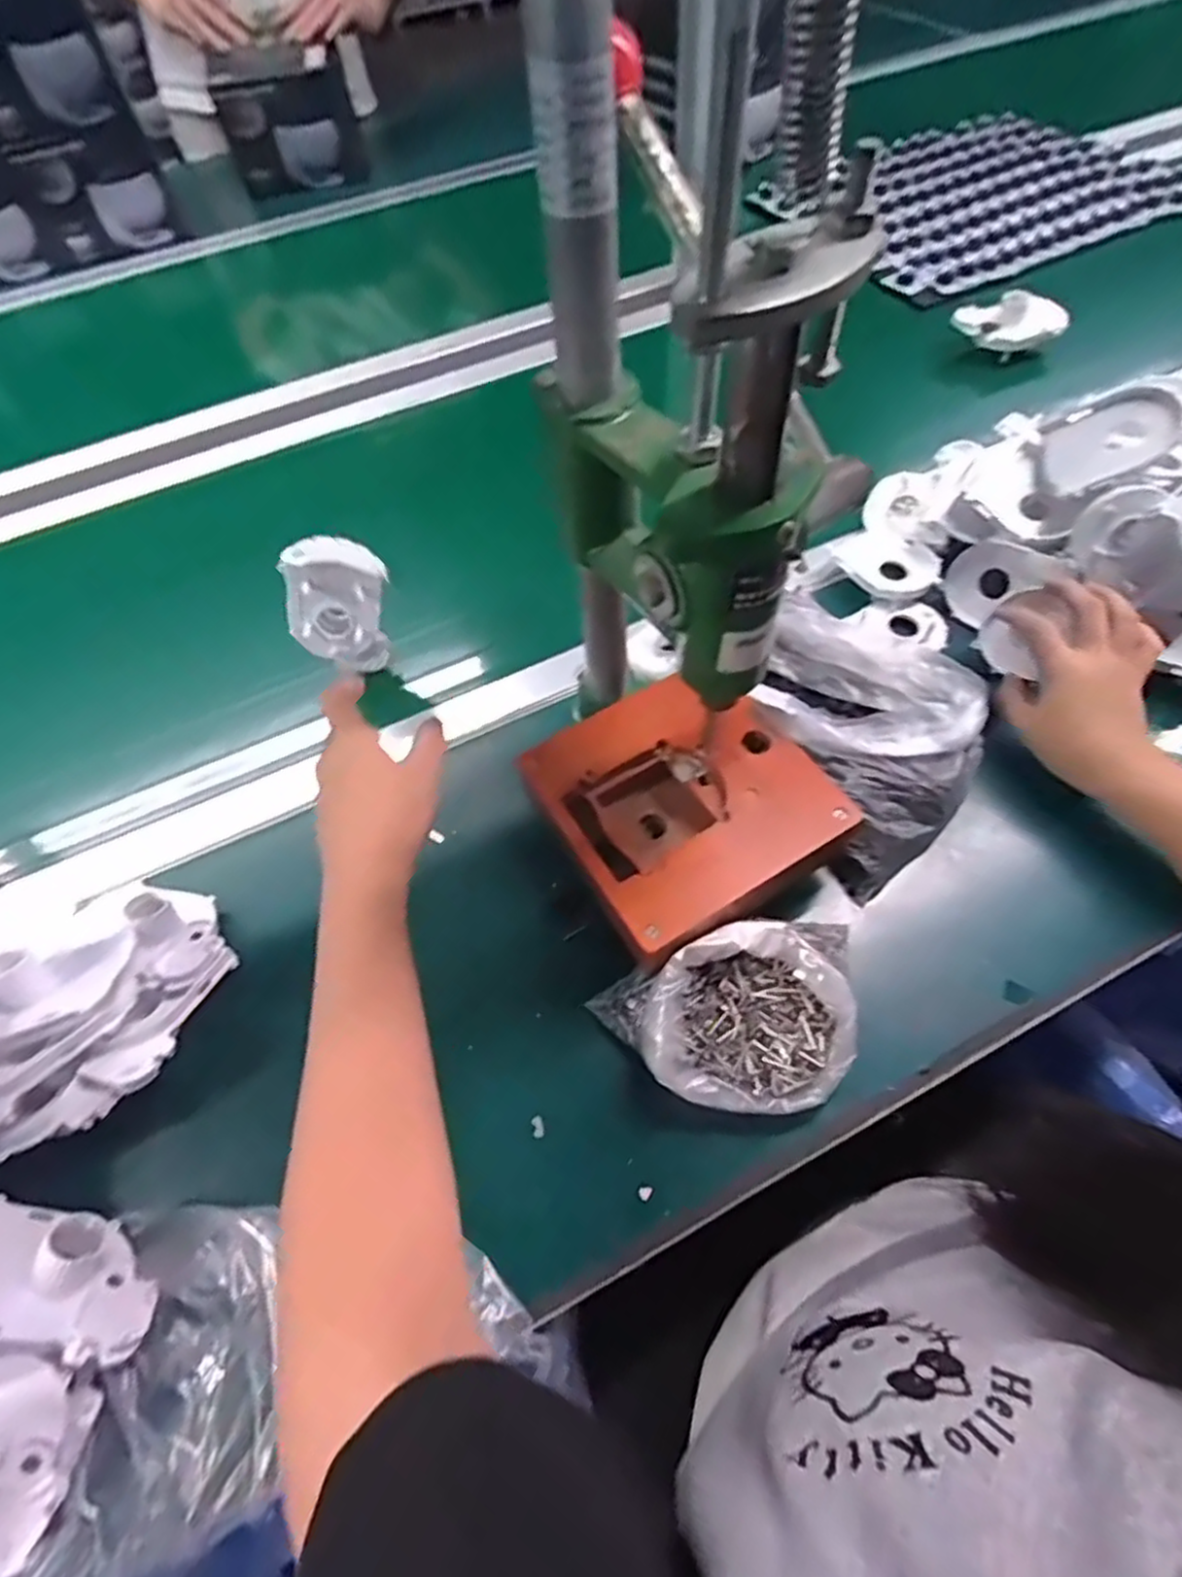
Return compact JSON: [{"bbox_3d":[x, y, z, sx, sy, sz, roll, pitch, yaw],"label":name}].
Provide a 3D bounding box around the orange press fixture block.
[{"bbox_3d":[0.057,0.014,0.453,0.160,0.055,0.159,-27,61,-12],"label":"orange press fixture block"}]

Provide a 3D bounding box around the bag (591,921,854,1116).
[{"bbox_3d":[0.086,0.133,0.406,0.154,0.056,0.095,-15,59,-5],"label":"bag"}]

